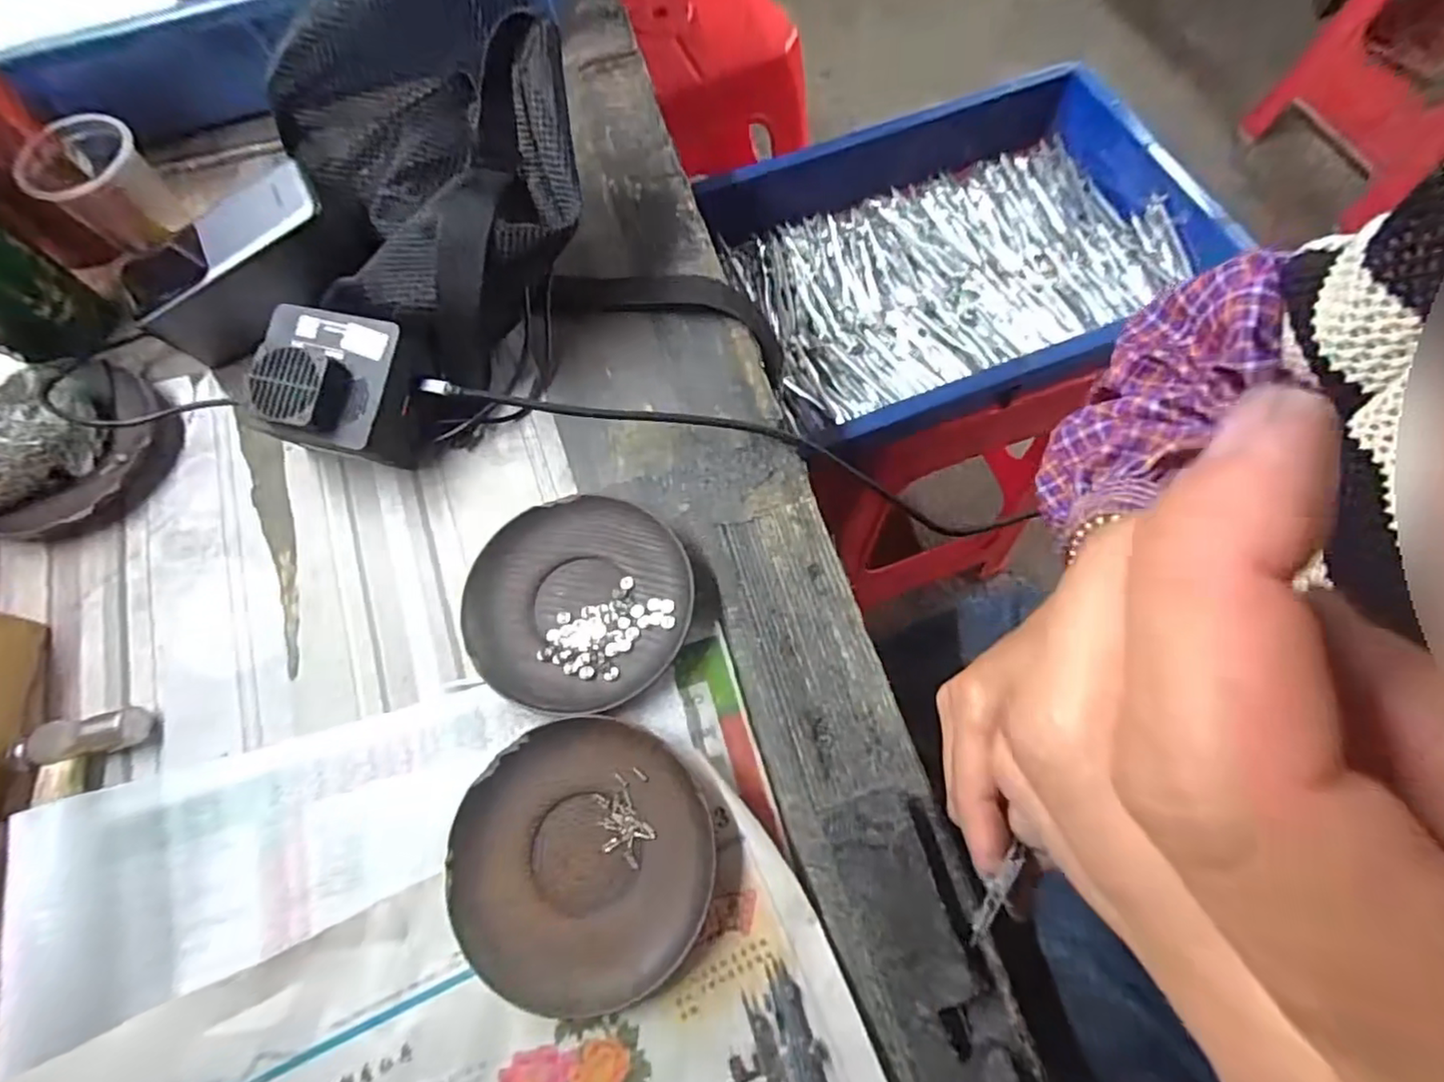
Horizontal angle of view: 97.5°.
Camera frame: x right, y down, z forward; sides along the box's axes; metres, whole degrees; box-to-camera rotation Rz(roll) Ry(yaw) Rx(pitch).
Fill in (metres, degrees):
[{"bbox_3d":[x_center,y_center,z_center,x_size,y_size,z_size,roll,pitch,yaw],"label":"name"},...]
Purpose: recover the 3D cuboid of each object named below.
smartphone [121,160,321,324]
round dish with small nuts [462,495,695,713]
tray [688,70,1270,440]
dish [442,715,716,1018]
[{"bbox_3d":[-0.298,-0.174,0.373,0.129,0.009,0.055,-26,70,6],"label":"smartphone"},{"bbox_3d":[-0.074,0.032,0.334,0.113,0.015,0.110,0,69,1],"label":"round dish with small nuts"},{"bbox_3d":[0.217,-0.260,0.561,0.411,0.055,0.290,-20,70,-6],"label":"tray"},{"bbox_3d":[-0.064,0.143,0.288,0.116,0.014,0.112,0,69,1],"label":"dish"}]

